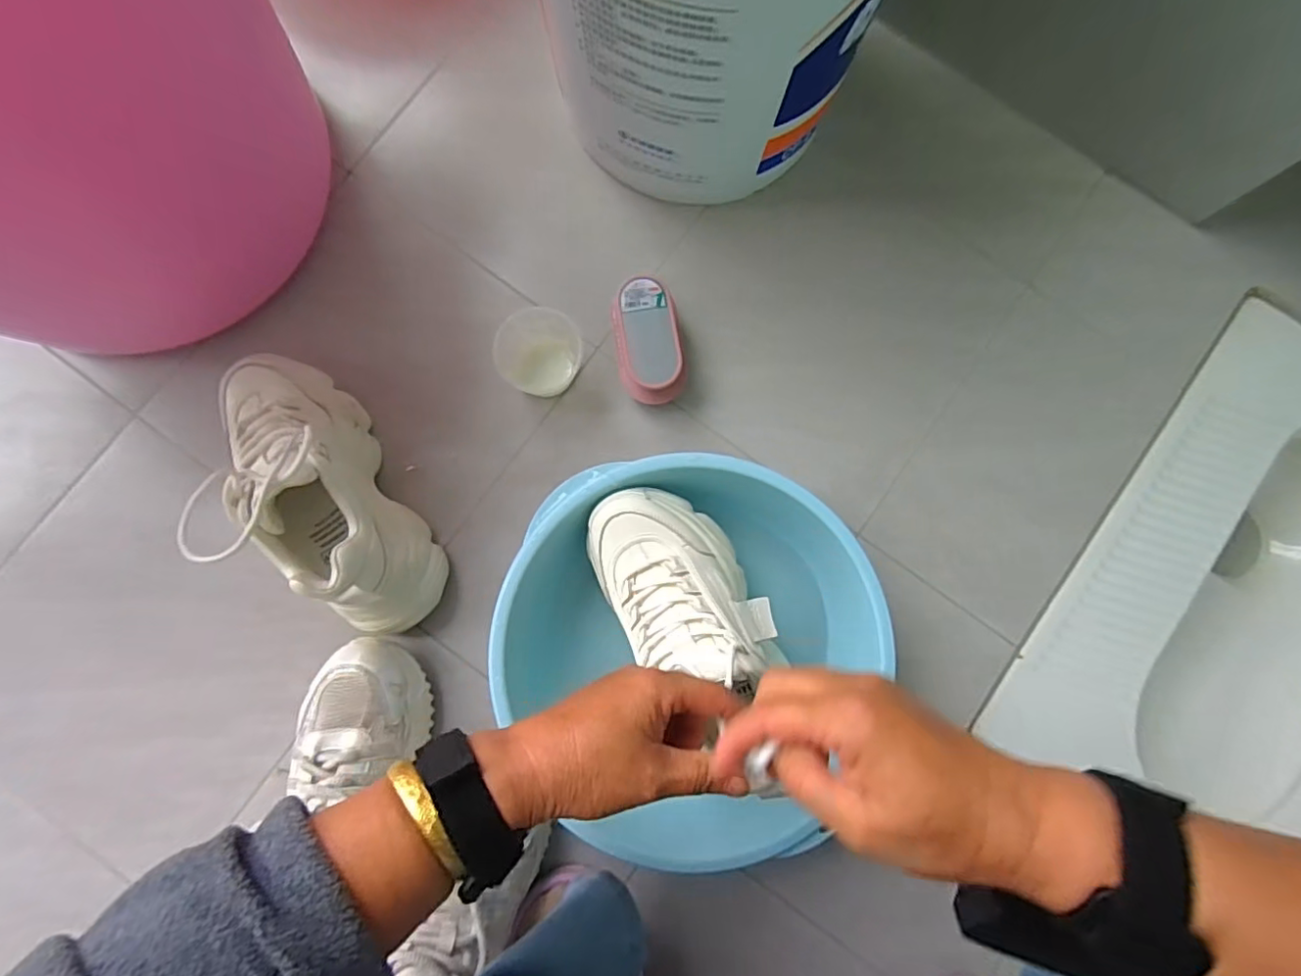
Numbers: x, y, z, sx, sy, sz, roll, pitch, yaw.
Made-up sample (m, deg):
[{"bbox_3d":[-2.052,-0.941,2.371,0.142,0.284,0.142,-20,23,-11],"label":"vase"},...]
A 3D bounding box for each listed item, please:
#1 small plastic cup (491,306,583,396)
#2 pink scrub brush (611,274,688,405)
[{"bbox_3d":[-0.097,-0.118,0.529,0.067,0.053,0.072,0,84,-2],"label":"small plastic cup"},{"bbox_3d":[-0.001,-0.129,0.532,0.060,0.051,0.111,-9,84,-3],"label":"pink scrub brush"}]

